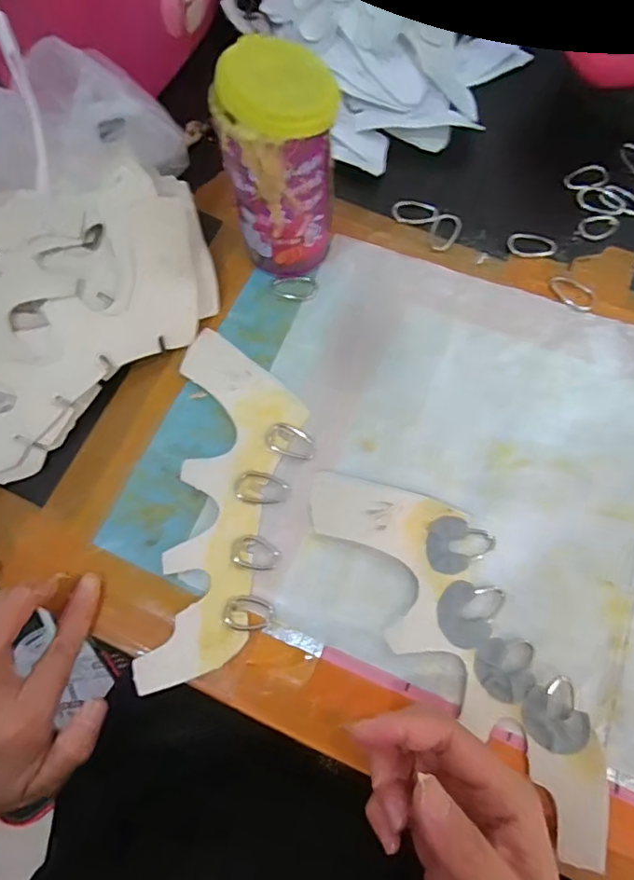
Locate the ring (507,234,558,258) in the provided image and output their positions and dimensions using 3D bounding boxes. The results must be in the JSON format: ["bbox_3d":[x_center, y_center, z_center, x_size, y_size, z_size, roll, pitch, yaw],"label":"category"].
[{"bbox_3d":[0.158,-0.142,0.386,0.035,0.005,0.017,12,72,7],"label":"ring"}]

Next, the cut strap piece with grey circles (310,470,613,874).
[{"bbox_3d":[0.086,0.106,0.297,0.075,0.012,0.231,-33,73,-8],"label":"cut strap piece with grey circles"}]

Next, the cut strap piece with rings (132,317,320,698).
[{"bbox_3d":[-0.053,0.036,0.333,0.085,0.004,0.219,2,71,3],"label":"cut strap piece with rings"}]

